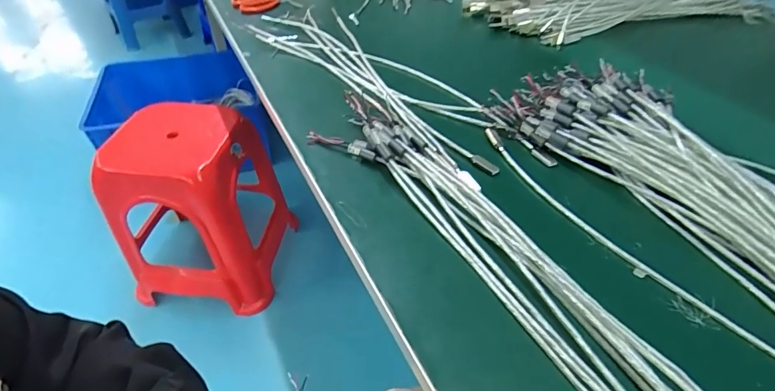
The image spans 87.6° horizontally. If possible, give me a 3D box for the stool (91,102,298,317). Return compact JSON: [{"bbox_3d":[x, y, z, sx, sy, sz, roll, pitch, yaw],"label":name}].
[{"bbox_3d":[-0.519,0.033,1.185,0.352,0.504,0.405,2,44,2],"label":"stool"}]

